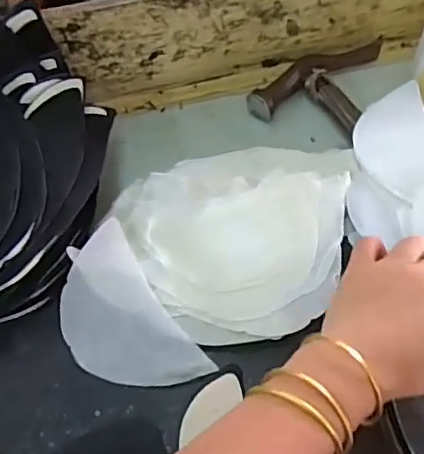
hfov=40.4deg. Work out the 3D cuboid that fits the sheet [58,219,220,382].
[{"bbox_3d":[-0.069,0.065,0.418,0.073,0.011,0.138,-33,67,-9],"label":"sheet"}]

